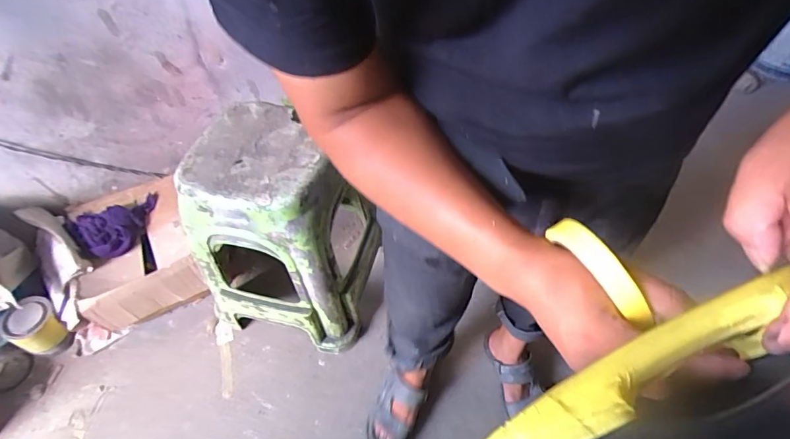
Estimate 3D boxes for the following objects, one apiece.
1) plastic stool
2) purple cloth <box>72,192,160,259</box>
[{"bbox_3d":[-0.235,0.017,1.043,0.328,0.465,0.347,12,53,13],"label":"plastic stool"},{"bbox_3d":[-0.729,0.018,1.177,0.192,0.048,0.146,-21,53,-13],"label":"purple cloth"}]

